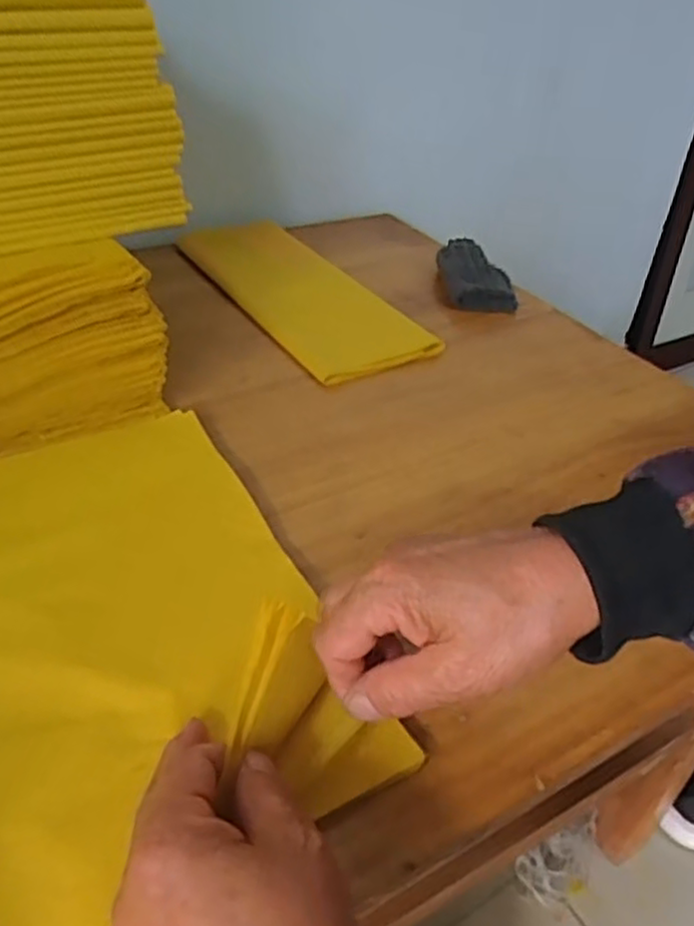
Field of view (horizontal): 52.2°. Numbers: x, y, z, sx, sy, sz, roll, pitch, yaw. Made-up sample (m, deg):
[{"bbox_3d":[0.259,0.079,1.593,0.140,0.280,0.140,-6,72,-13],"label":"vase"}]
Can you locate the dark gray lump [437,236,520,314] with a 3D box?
[{"bbox_3d":[0.130,-0.188,0.712,0.070,0.036,0.100,-2,38,-9],"label":"dark gray lump"}]

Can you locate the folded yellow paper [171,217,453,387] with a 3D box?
[{"bbox_3d":[-0.042,-0.166,0.676,0.120,0.023,0.296,-20,44,-29],"label":"folded yellow paper"}]

